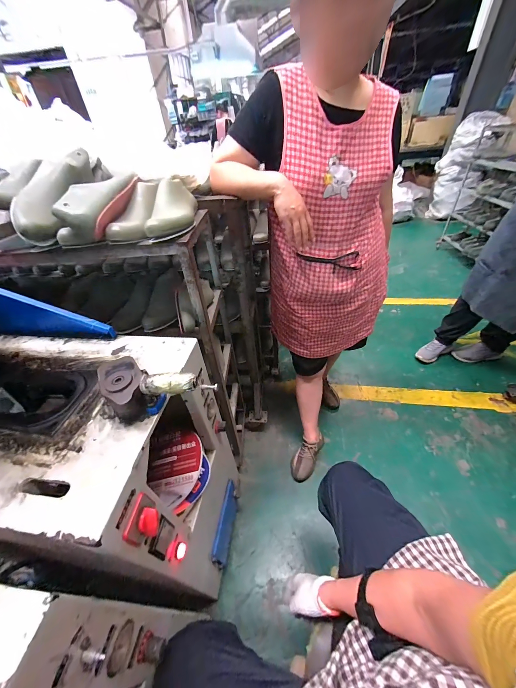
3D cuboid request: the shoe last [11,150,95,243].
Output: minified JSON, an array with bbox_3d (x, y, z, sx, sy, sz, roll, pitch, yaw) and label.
[{"bbox_3d":[-0.425,-0.331,0.546,0.080,0.075,0.266,8,69,14],"label":"shoe last"}]

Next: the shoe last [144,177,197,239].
[{"bbox_3d":[-0.198,-0.324,0.590,0.086,0.073,0.244,-7,42,-2],"label":"shoe last"}]

